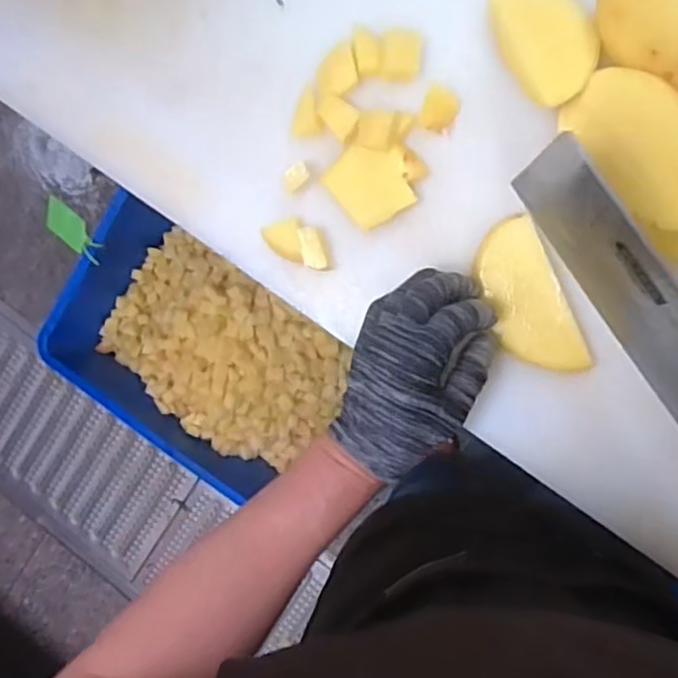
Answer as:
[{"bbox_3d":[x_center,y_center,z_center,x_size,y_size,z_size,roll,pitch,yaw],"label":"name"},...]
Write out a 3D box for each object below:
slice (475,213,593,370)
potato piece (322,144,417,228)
[{"bbox_3d":[0.124,-0.025,0.442,0.045,0.013,0.106,-25,88,9],"label":"slice"},{"bbox_3d":[0.023,-0.108,0.463,0.050,0.014,0.054,-33,85,8],"label":"potato piece"}]

